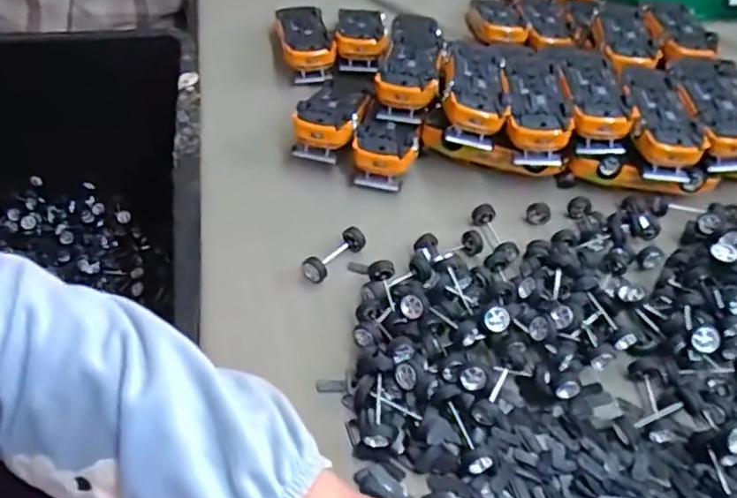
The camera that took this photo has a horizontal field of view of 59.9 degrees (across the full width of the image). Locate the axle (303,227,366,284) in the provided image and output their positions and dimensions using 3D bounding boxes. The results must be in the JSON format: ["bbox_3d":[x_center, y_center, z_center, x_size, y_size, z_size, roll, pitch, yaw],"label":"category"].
[{"bbox_3d":[-0.026,0.006,0.493,0.016,0.023,0.057,32,52,24],"label":"axle"}]

